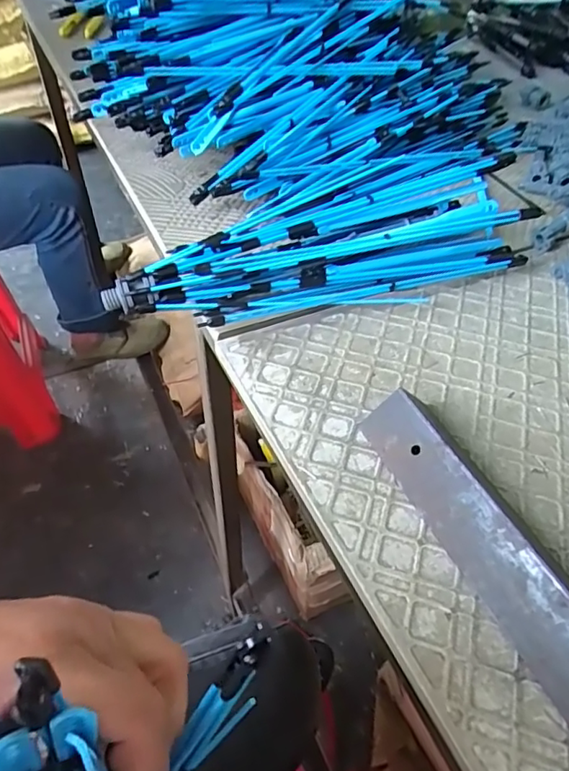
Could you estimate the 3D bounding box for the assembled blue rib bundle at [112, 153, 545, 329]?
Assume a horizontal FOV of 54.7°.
[{"bbox_3d":[0.030,-0.104,0.407,0.315,0.081,0.070,-11,48,-11],"label":"assembled blue rib bundle"}]

